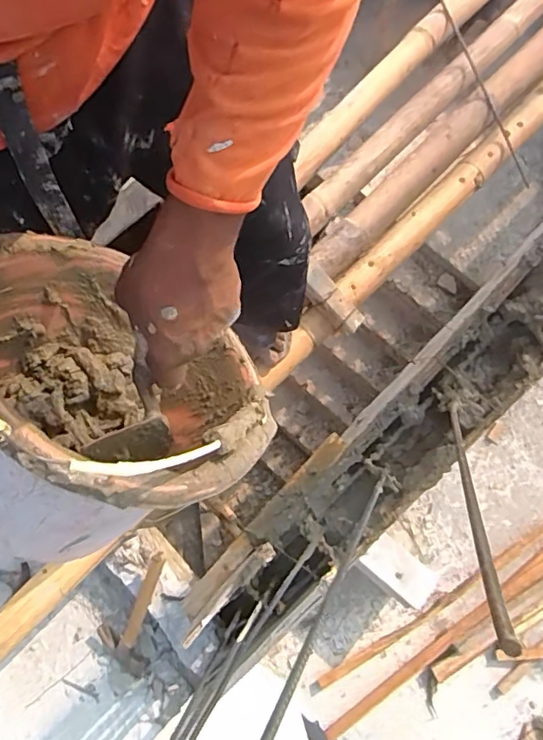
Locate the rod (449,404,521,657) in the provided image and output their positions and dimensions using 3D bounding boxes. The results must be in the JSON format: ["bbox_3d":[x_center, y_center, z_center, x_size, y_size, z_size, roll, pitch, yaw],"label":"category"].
[{"bbox_3d":[0.173,0.092,0.474,0.010,0.467,0.008,34,106,8],"label":"rod"}]

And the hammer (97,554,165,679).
[{"bbox_3d":[-0.275,0.489,1.088,0.124,0.037,0.261,22,102,5],"label":"hammer"}]

